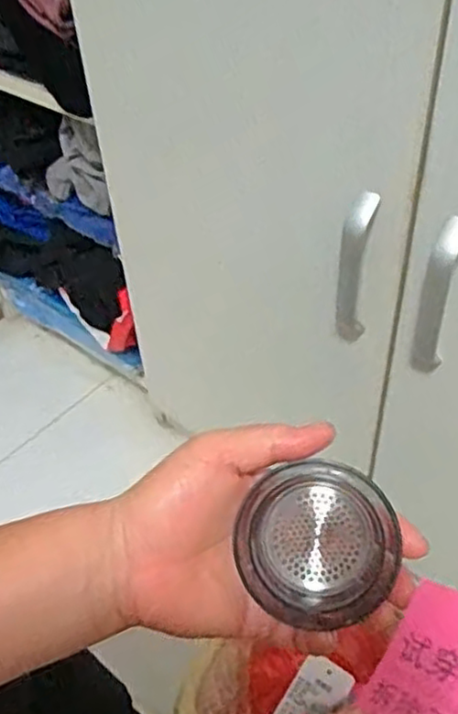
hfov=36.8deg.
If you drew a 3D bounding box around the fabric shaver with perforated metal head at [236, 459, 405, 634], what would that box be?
[{"bbox_3d":[0.043,0.088,0.326,0.069,0.030,0.069,-14,74,7],"label":"fabric shaver with perforated metal head"}]

